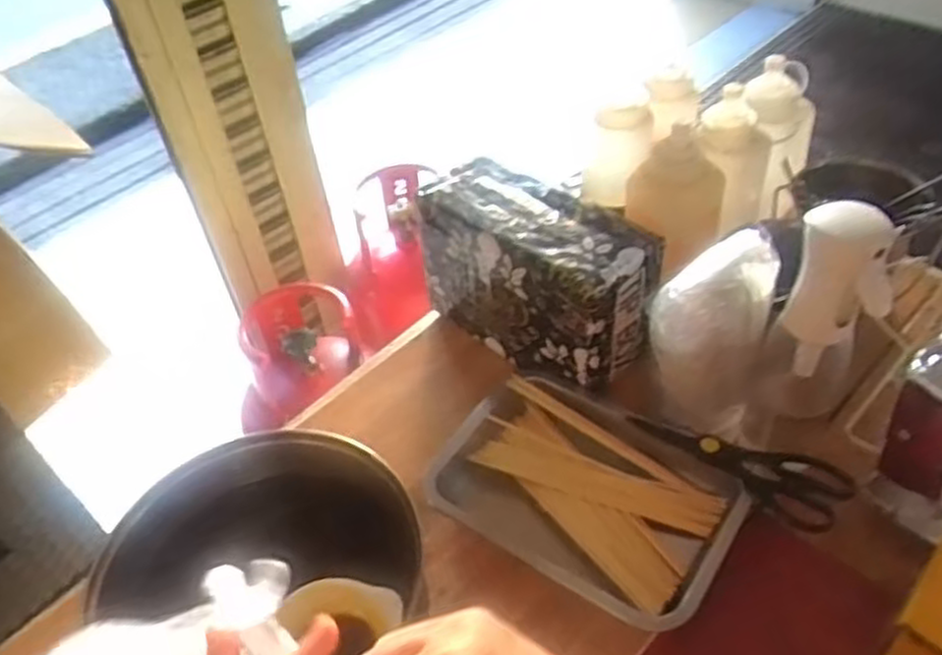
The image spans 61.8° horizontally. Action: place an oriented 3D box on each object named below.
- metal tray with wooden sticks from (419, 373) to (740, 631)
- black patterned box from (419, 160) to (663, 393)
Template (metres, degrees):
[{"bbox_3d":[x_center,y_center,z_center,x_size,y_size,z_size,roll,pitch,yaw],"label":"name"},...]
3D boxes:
[{"bbox_3d":[0.100,0.154,0.715,0.259,0.047,0.168,25,53,27],"label":"metal tray with wooden sticks"},{"bbox_3d":[0.067,-0.048,0.823,0.239,0.175,0.101,31,56,30],"label":"black patterned box"}]

